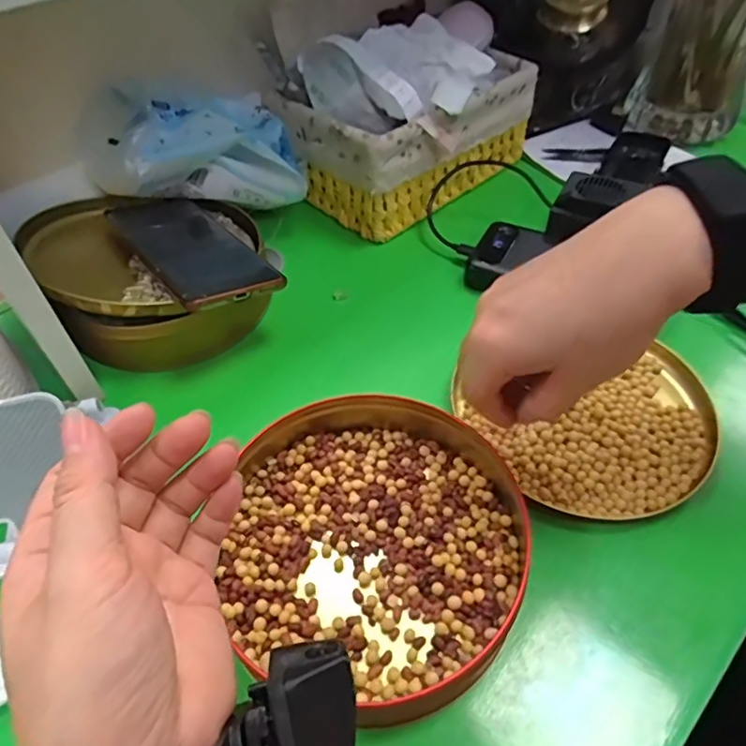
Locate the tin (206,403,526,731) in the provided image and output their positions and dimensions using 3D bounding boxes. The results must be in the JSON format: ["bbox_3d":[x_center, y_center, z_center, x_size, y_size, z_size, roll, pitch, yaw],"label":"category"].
[{"bbox_3d":[-0.003,0.087,0.313,0.168,0.046,0.156,-2,47,2],"label":"tin"}]

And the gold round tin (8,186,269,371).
[{"bbox_3d":[-0.169,-0.080,0.448,0.178,0.080,0.168,-3,47,1],"label":"gold round tin"}]

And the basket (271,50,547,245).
[{"bbox_3d":[0.044,-0.236,0.551,0.140,0.093,0.222,35,58,30],"label":"basket"}]

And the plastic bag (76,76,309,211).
[{"bbox_3d":[-0.140,-0.188,0.471,0.162,0.093,0.091,-32,53,-23],"label":"plastic bag"}]

